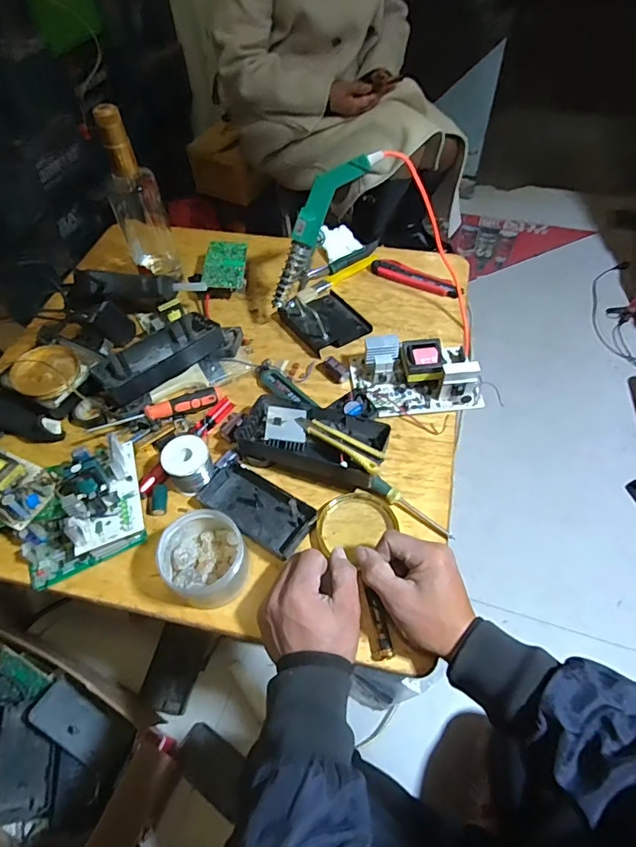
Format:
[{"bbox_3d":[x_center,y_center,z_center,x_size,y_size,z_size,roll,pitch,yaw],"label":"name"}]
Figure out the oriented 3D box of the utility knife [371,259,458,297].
[{"bbox_3d":[0.157,-0.233,0.779,0.152,0.021,0.026,25,59,19],"label":"utility knife"}]

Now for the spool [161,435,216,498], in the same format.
[{"bbox_3d":[-0.151,0.047,0.563,0.046,0.048,0.050,32,62,23],"label":"spool"}]

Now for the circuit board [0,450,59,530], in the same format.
[{"bbox_3d":[-0.357,0.061,0.537,0.123,0.033,0.068,20,57,16],"label":"circuit board"}]

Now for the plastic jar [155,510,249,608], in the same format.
[{"bbox_3d":[-0.116,0.137,0.496,0.083,0.057,0.079,-1,54,2],"label":"plastic jar"}]

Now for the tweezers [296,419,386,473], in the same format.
[{"bbox_3d":[0.023,0.019,0.550,0.124,0.010,0.026,30,60,37],"label":"tweezers"}]

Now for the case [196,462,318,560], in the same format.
[{"bbox_3d":[-0.070,0.093,0.548,0.132,0.026,0.065,32,62,23],"label":"case"}]

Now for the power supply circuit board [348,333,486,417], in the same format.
[{"bbox_3d":[0.129,-0.068,0.638,0.163,0.053,0.105,-5,54,-1],"label":"power supply circuit board"}]

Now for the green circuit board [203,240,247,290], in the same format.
[{"bbox_3d":[-0.147,-0.254,0.774,0.061,0.011,0.107,1,57,-3],"label":"green circuit board"}]

